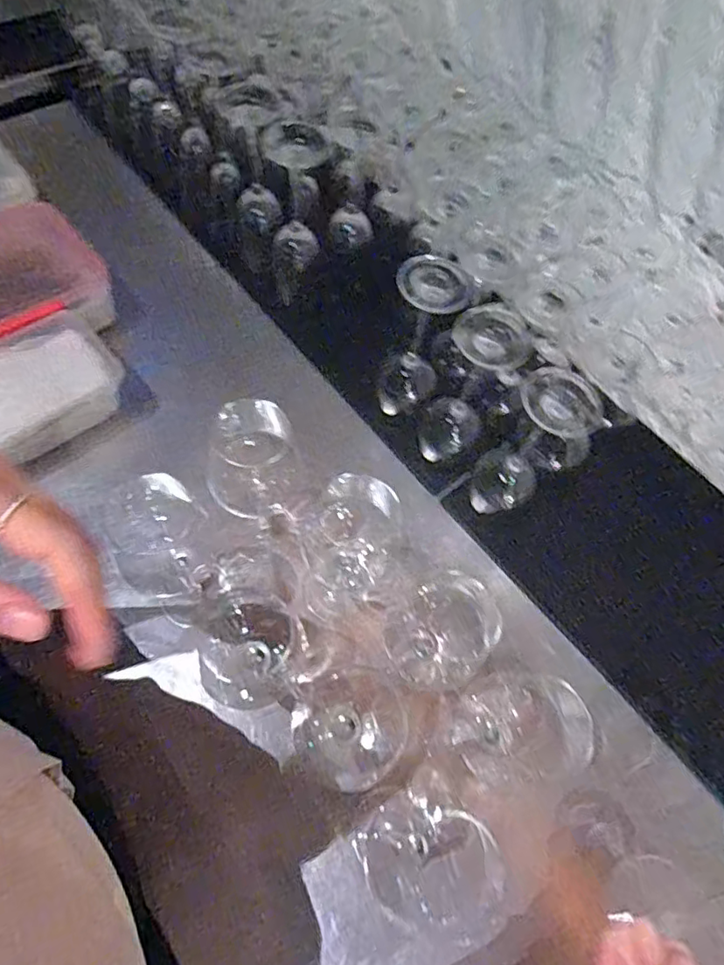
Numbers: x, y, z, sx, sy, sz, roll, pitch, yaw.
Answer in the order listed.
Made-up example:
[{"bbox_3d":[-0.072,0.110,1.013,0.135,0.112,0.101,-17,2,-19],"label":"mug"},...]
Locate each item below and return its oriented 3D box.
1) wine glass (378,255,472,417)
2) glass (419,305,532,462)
[{"bbox_3d":[0.061,-0.151,0.615,0.070,0.196,0.063,17,66,2],"label":"wine glass"},{"bbox_3d":[0.111,-0.098,0.597,0.067,0.213,0.083,17,63,2],"label":"glass"}]

